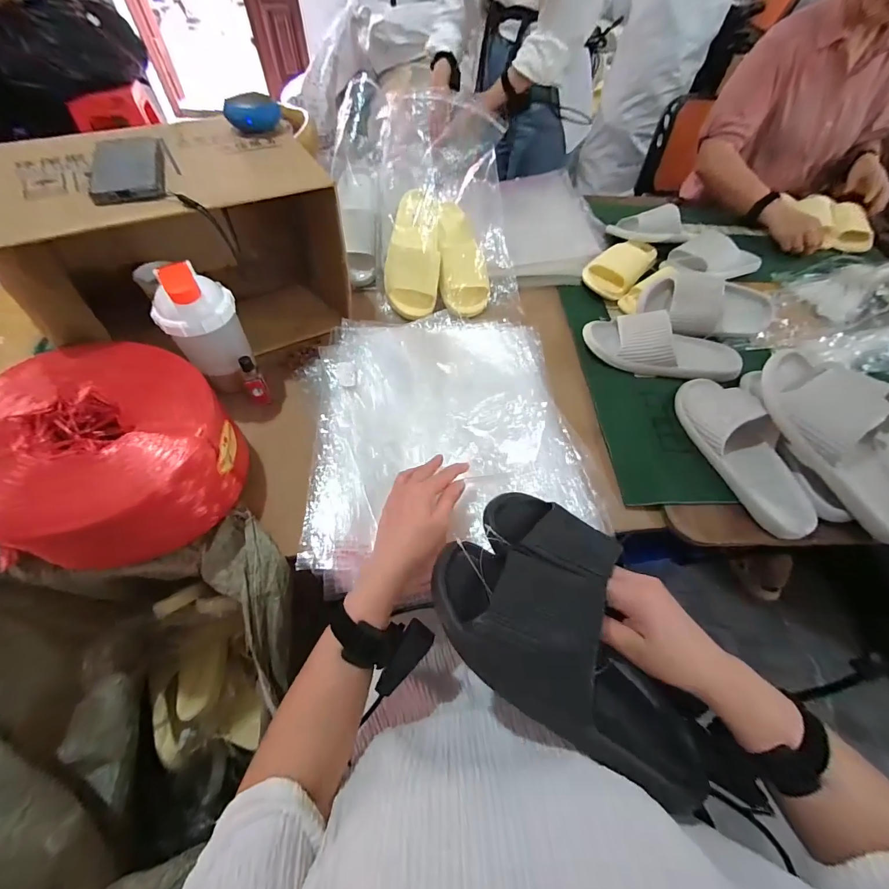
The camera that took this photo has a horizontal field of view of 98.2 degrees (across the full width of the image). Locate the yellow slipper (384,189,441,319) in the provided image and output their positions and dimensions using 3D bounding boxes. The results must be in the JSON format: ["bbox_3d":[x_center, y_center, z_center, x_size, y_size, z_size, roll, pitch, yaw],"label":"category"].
[{"bbox_3d":[-0.062,-0.361,0.746,0.100,0.218,0.065,6,15,2],"label":"yellow slipper"}]

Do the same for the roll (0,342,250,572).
[{"bbox_3d":[-0.415,0.001,0.492,0.264,0.131,0.258,1,57,-1],"label":"roll"}]

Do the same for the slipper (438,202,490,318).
[{"bbox_3d":[0.036,-0.372,0.783,0.102,0.064,0.257,-6,77,-6],"label":"slipper"}]

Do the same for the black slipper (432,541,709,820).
[{"bbox_3d":[0.105,0.176,0.325,0.257,0.072,0.118,40,63,2],"label":"black slipper"}]

